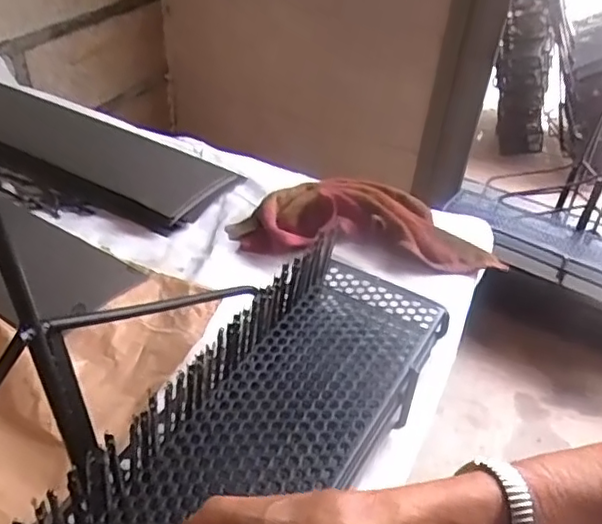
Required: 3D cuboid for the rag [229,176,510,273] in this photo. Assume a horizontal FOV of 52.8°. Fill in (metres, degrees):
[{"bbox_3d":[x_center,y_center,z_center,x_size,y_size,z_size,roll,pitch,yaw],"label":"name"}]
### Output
[{"bbox_3d":[0.081,-0.056,0.797,0.335,0.048,0.144,5,38,0],"label":"rag"}]

